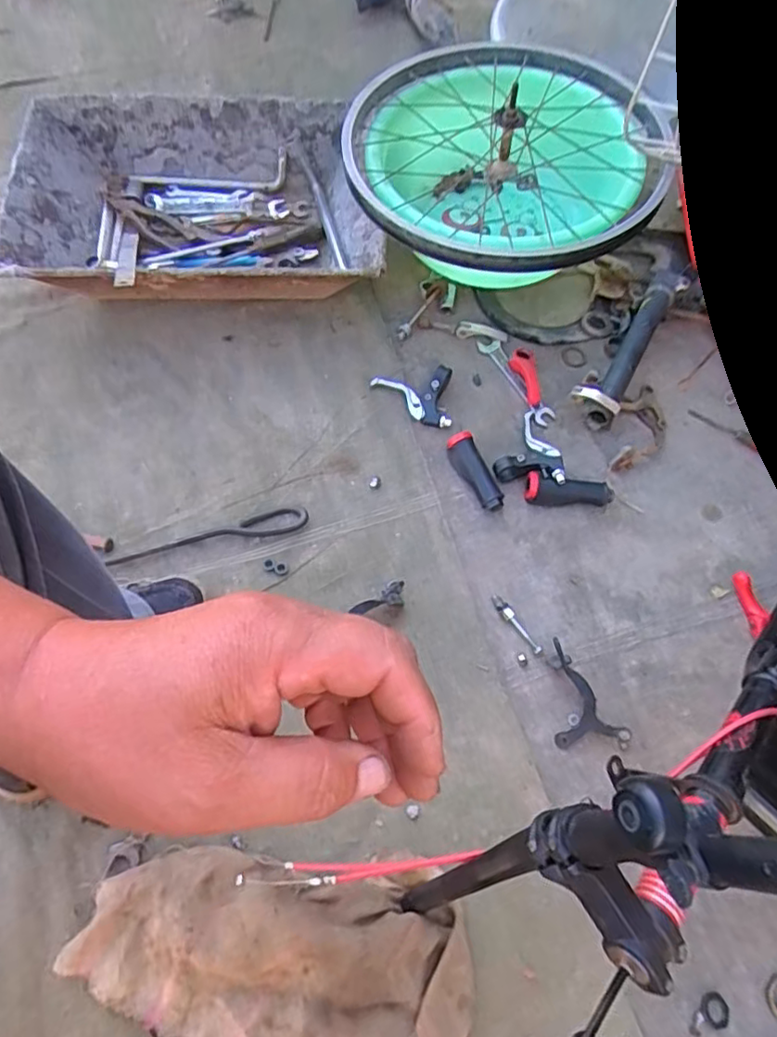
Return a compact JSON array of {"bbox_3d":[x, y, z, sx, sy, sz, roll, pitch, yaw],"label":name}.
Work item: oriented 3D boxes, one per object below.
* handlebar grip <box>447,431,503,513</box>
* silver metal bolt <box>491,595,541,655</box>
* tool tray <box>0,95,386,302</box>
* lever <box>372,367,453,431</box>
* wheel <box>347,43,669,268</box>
[{"bbox_3d":[0.109,-0.057,0.772,0.034,0.033,0.102,-27,71,-10],"label":"handlebar grip"},{"bbox_3d":[0.146,0.122,0.711,0.013,0.009,0.079,-33,72,-12],"label":"silver metal bolt"},{"bbox_3d":[-0.260,-0.424,0.876,0.487,0.134,0.301,-1,68,-1],"label":"tool tray"},{"bbox_3d":[0.029,-0.161,0.805,0.102,0.032,0.077,1,68,1],"label":"lever"},{"bbox_3d":[0.142,-0.452,0.765,0.384,0.102,0.355,0,68,0],"label":"wheel"}]

